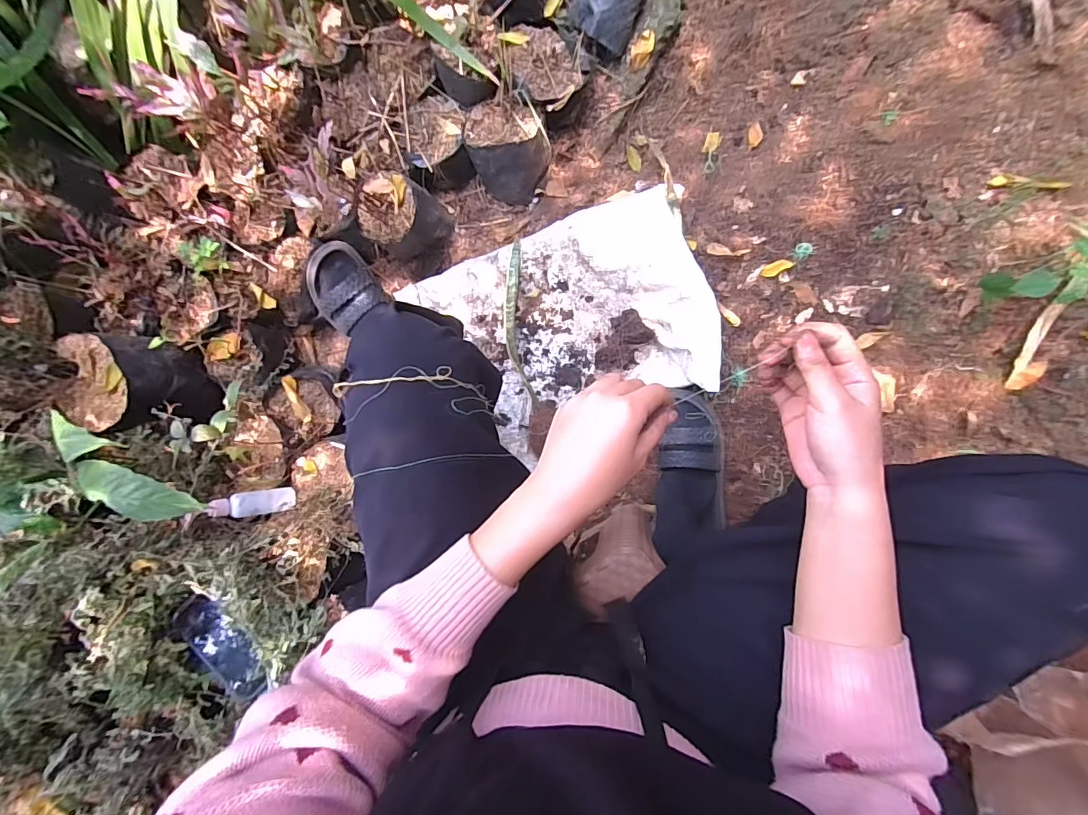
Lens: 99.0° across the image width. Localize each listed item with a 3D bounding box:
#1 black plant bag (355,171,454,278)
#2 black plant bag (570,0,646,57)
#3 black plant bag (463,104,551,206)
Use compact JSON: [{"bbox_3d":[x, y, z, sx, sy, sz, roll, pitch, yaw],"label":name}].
[{"bbox_3d":[-0.223,-0.292,0.745,0.122,0.117,0.111,12,87,4],"label":"black plant bag"},{"bbox_3d":[0.091,-0.576,0.654,0.095,0.075,0.091,39,89,5],"label":"black plant bag"},{"bbox_3d":[-0.055,-0.394,0.722,0.109,0.102,0.117,-22,85,1],"label":"black plant bag"}]

